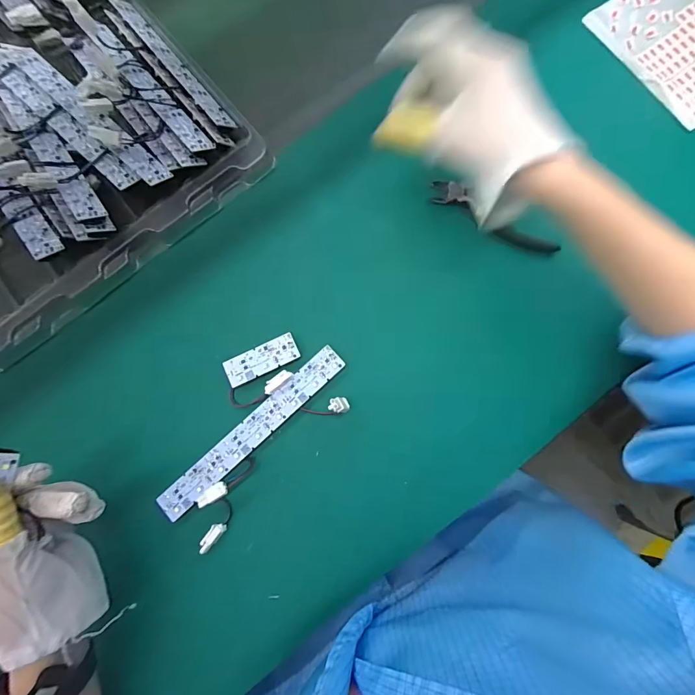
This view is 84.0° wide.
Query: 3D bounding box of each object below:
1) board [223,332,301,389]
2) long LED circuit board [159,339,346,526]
[{"bbox_3d":[-0.075,0.011,0.337,0.065,0.004,0.024,-26,82,-2],"label":"board"},{"bbox_3d":[-0.081,0.072,0.331,0.192,0.005,0.024,-42,83,-5],"label":"long LED circuit board"}]

